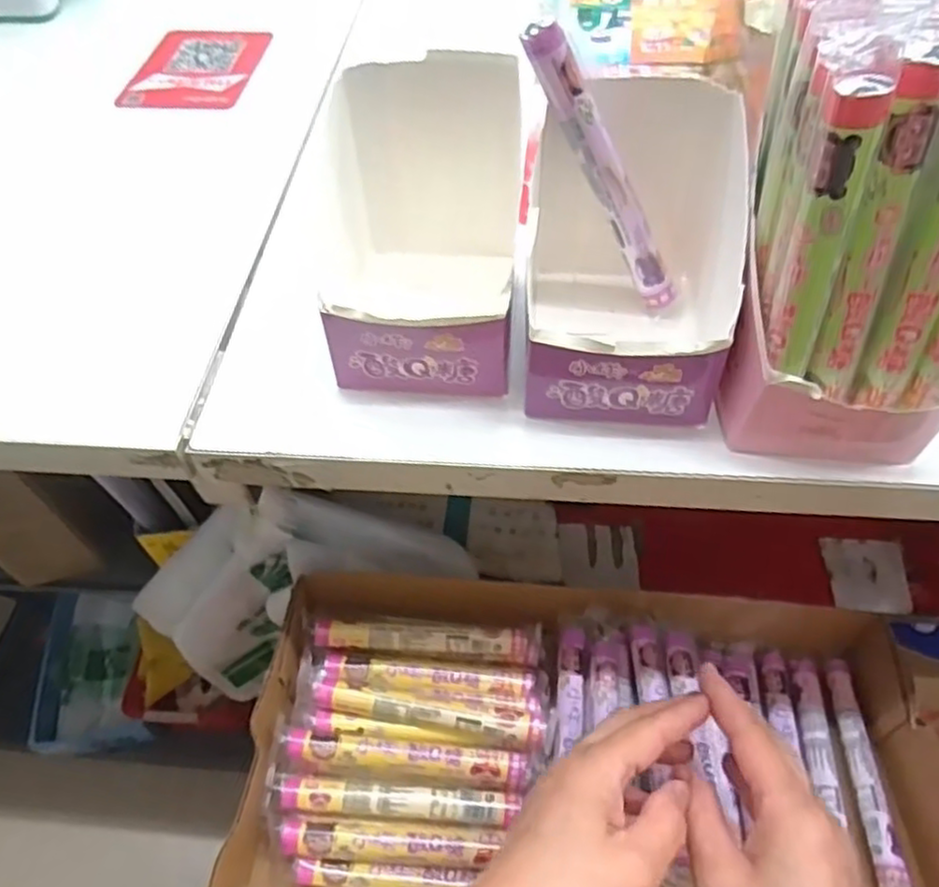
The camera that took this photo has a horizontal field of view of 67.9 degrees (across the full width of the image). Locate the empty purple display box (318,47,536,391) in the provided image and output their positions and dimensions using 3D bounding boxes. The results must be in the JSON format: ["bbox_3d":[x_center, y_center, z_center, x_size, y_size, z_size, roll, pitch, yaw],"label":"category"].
[{"bbox_3d":[-0.023,-0.095,0.323,0.089,0.098,0.116,1,54,3],"label":"empty purple display box"}]

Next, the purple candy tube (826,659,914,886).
[{"bbox_3d":[0.257,0.209,0.455,0.018,0.023,0.142,4,54,5],"label":"purple candy tube"}]

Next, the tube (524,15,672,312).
[{"bbox_3d":[0.062,-0.116,0.311,0.013,0.140,0.010,-6,47,37],"label":"tube"}]

